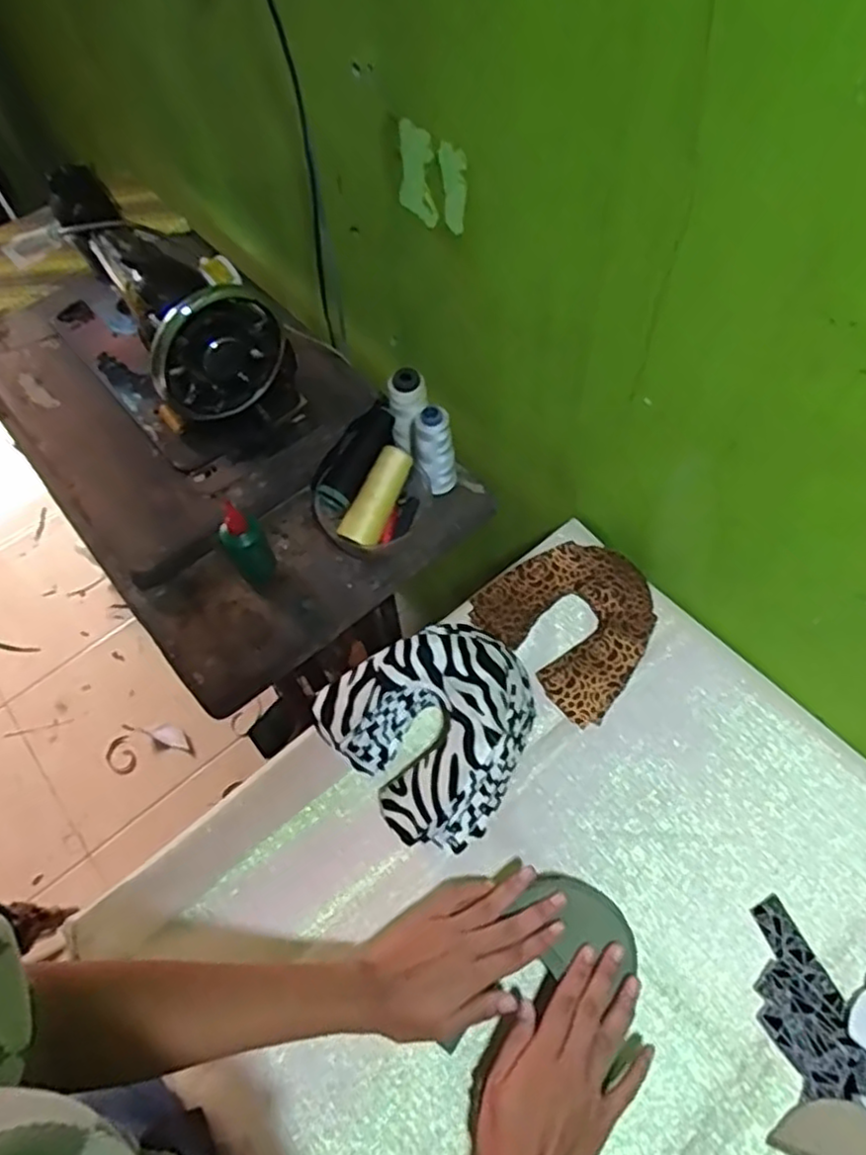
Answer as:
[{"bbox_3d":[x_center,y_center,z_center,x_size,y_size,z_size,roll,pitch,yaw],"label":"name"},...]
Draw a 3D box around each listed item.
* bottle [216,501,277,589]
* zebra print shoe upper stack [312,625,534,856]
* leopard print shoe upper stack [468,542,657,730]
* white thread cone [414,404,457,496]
[{"bbox_3d":[-0.196,-0.036,0.735,0.046,0.084,0.047,-28,61,-12],"label":"bottle"},{"bbox_3d":[0.010,0.131,0.632,0.180,0.078,0.175,-36,63,-16],"label":"zebra print shoe upper stack"},{"bbox_3d":[0.143,0.038,0.696,0.157,0.038,0.164,-40,65,-18],"label":"leopard print shoe upper stack"},{"bbox_3d":[0.003,-0.135,0.757,0.041,0.114,0.034,-5,59,1],"label":"white thread cone"}]

